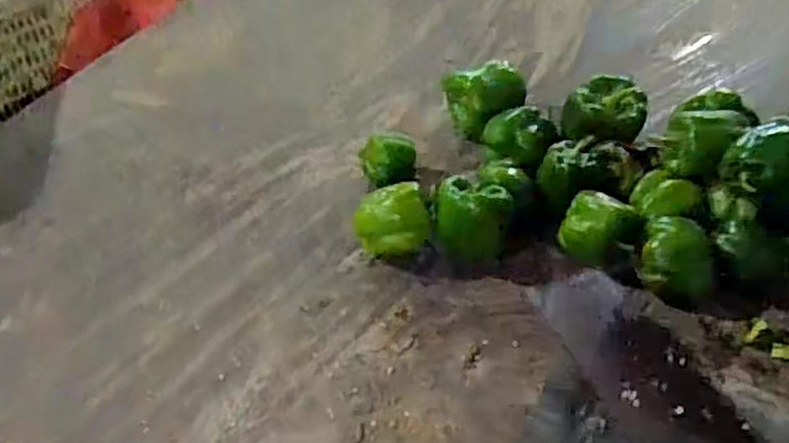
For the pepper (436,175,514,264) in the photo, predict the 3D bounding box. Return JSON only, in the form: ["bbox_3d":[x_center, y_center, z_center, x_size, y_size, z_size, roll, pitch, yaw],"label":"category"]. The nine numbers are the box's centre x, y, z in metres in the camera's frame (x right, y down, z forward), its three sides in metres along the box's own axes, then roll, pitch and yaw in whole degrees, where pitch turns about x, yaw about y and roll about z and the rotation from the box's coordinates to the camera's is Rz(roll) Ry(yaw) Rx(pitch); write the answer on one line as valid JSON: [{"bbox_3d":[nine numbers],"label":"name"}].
[{"bbox_3d":[0.072,0.002,0.597,0.065,0.069,0.070,7,45,9],"label":"pepper"}]

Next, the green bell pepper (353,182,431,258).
[{"bbox_3d":[-0.001,0.006,0.614,0.067,0.068,0.054,-2,45,-1],"label":"green bell pepper"}]

